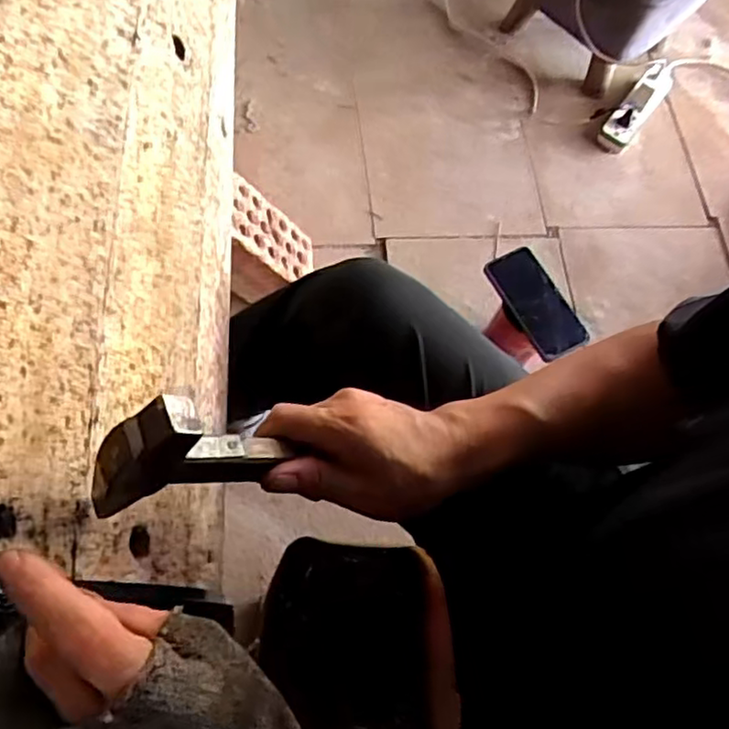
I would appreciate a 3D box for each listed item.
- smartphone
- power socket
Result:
[{"bbox_3d":[0.237,-0.088,0.926,0.080,0.016,0.159,-26,72,-12],"label":"smartphone"},{"bbox_3d":[0.511,-0.483,1.243,0.056,0.066,0.208,35,71,11],"label":"power socket"}]

